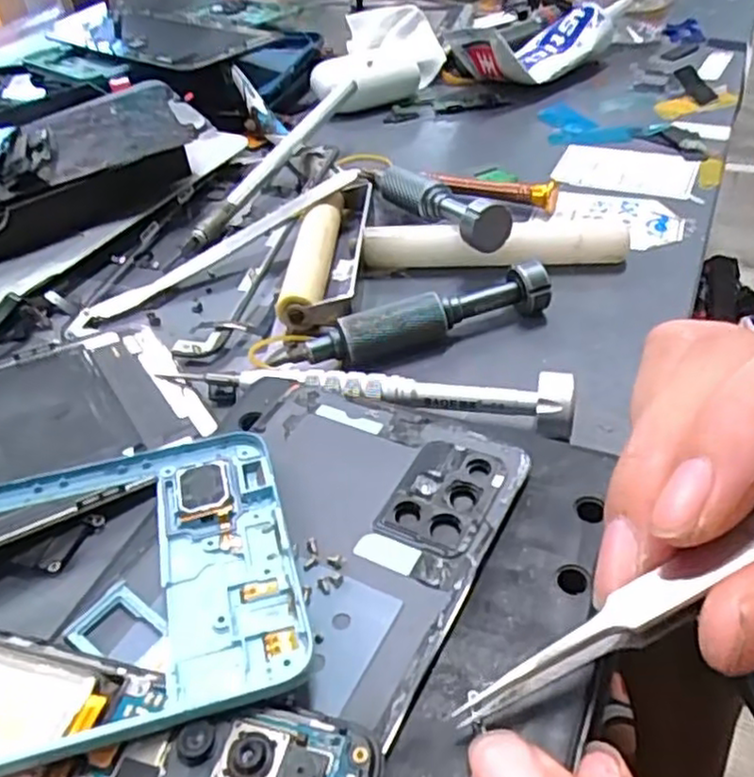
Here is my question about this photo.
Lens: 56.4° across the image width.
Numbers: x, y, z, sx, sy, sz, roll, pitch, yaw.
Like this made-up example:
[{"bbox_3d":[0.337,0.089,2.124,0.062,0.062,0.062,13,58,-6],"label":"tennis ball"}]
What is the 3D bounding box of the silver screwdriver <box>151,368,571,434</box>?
[{"bbox_3d":[-0.007,0.000,0.208,0.125,0.012,0.016,6,42,14],"label":"silver screwdriver"}]

